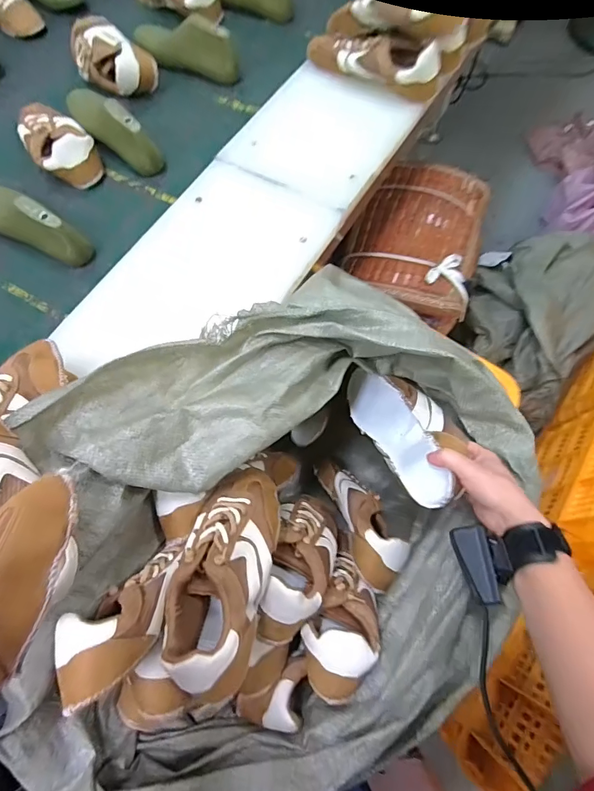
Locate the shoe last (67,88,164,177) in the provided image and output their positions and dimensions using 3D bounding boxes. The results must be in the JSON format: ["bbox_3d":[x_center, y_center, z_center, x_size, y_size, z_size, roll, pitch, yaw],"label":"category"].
[{"bbox_3d":[-0.331,-0.469,0.730,0.205,0.084,0.059,36,75,12],"label":"shoe last"}]

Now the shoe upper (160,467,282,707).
[{"bbox_3d":[-0.073,0.174,0.432,0.090,0.071,0.227,8,48,4],"label":"shoe upper"}]

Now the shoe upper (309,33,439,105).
[{"bbox_3d":[0.127,-0.588,0.712,0.243,0.067,0.080,26,73,9],"label":"shoe upper"}]

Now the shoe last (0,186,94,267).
[{"bbox_3d":[-0.451,-0.283,0.657,0.244,0.092,0.059,28,73,10],"label":"shoe last"}]

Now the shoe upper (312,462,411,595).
[{"bbox_3d":[0.084,0.165,0.608,0.071,0.067,0.220,-23,43,-7],"label":"shoe upper"}]

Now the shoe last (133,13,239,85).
[{"bbox_3d":[-0.222,-0.677,0.812,0.218,0.084,0.074,13,71,5],"label":"shoe last"}]

